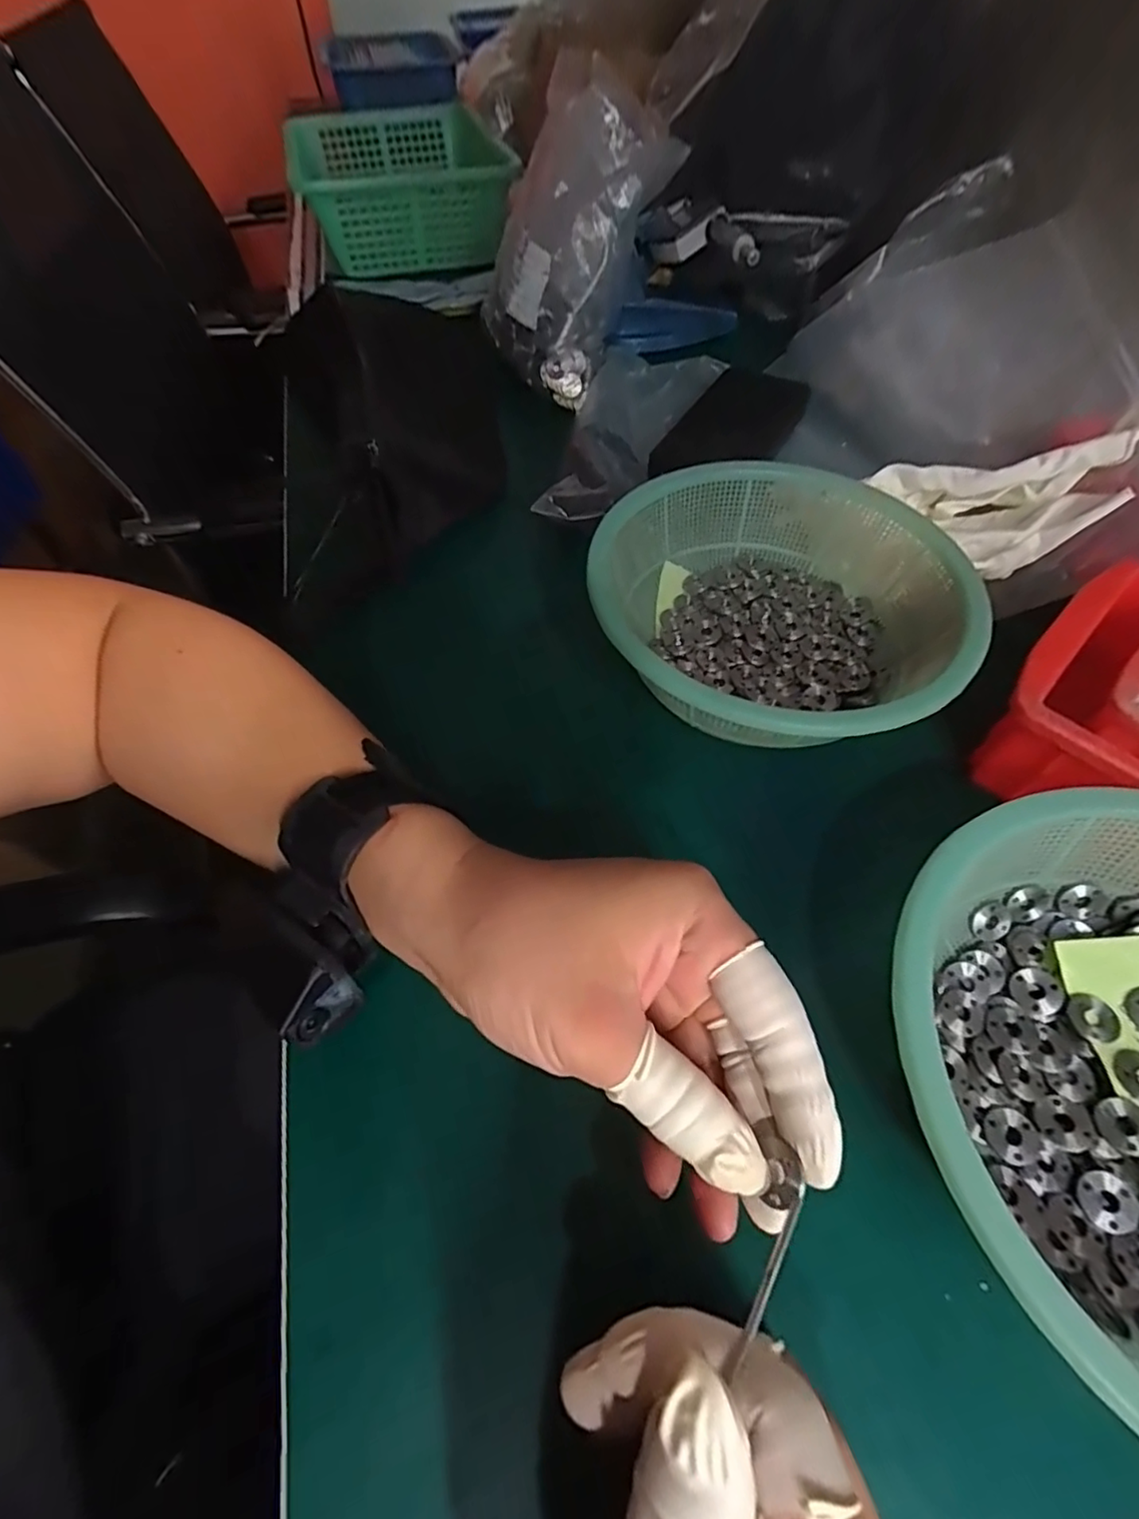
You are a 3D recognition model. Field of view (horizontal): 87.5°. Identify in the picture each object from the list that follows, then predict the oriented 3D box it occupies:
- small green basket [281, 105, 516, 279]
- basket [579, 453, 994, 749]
[{"bbox_3d":[-0.201,-0.691,0.713,0.238,0.079,0.355,-13,58,-5],"label":"small green basket"},{"bbox_3d":[0.106,-0.083,0.316,0.185,0.057,0.197,4,56,3],"label":"basket"}]

